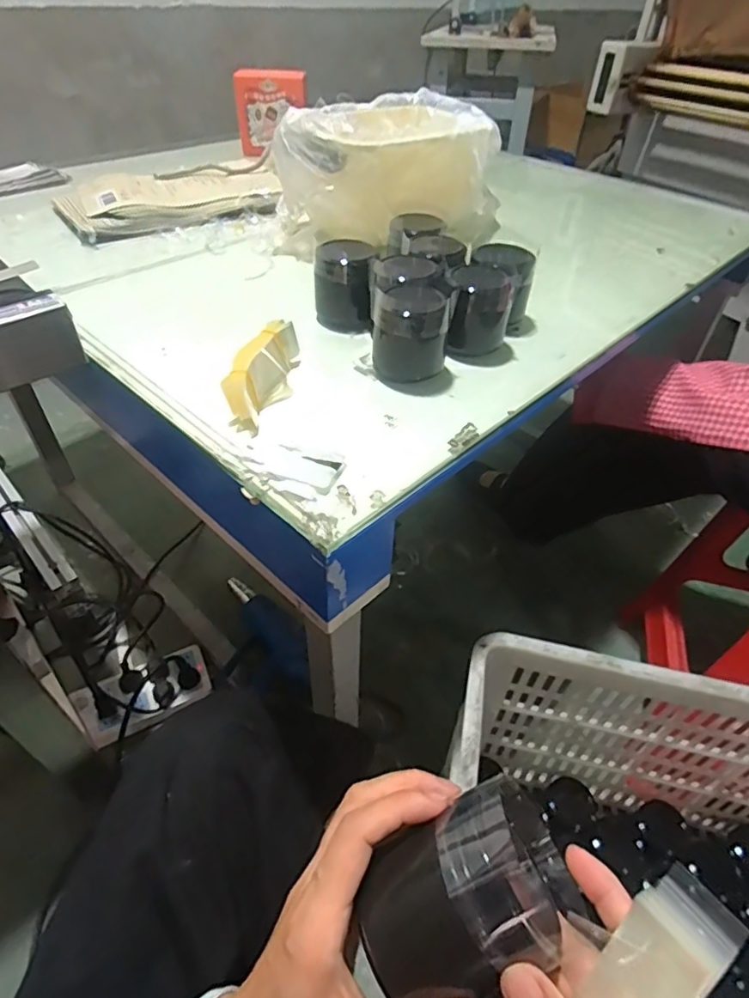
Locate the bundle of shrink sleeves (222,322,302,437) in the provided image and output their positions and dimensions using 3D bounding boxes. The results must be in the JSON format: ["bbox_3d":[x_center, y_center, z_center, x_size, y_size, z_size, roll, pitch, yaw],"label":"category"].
[{"bbox_3d":[-0.098,-0.112,0.485,0.043,0.040,0.122,4,44,1],"label":"bundle of shrink sleeves"}]

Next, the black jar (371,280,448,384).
[{"bbox_3d":[0.034,-0.155,0.508,0.066,0.070,0.066,7,44,5],"label":"black jar"}]

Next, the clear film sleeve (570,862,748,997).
[{"bbox_3d":[0.108,0.180,0.211,0.070,0.006,0.032,-47,29,-5],"label":"clear film sleeve"}]

